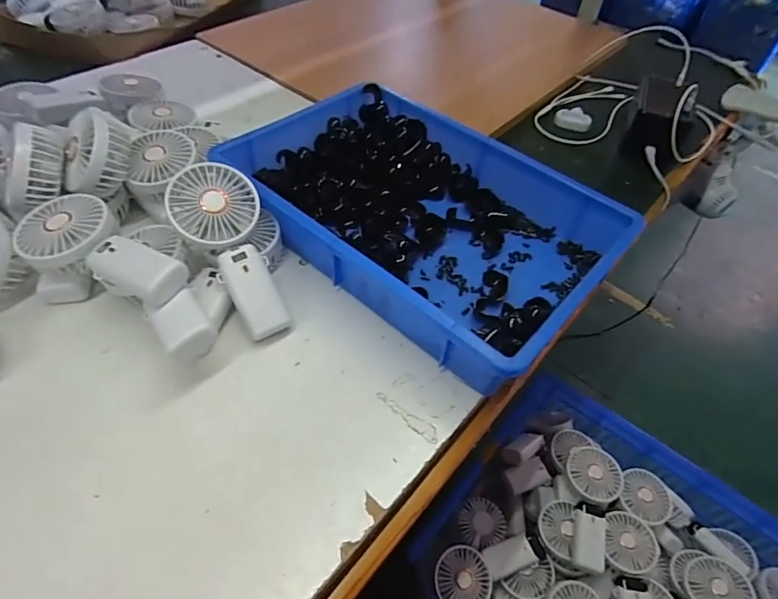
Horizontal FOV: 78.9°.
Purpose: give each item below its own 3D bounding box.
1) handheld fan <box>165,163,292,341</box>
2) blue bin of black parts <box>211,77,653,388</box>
[{"bbox_3d":[-0.155,-0.049,0.486,0.091,0.041,0.185,-24,87,-23],"label":"handheld fan"},{"bbox_3d":[0.032,-0.111,0.561,0.421,0.078,0.288,35,56,20],"label":"blue bin of black parts"}]

